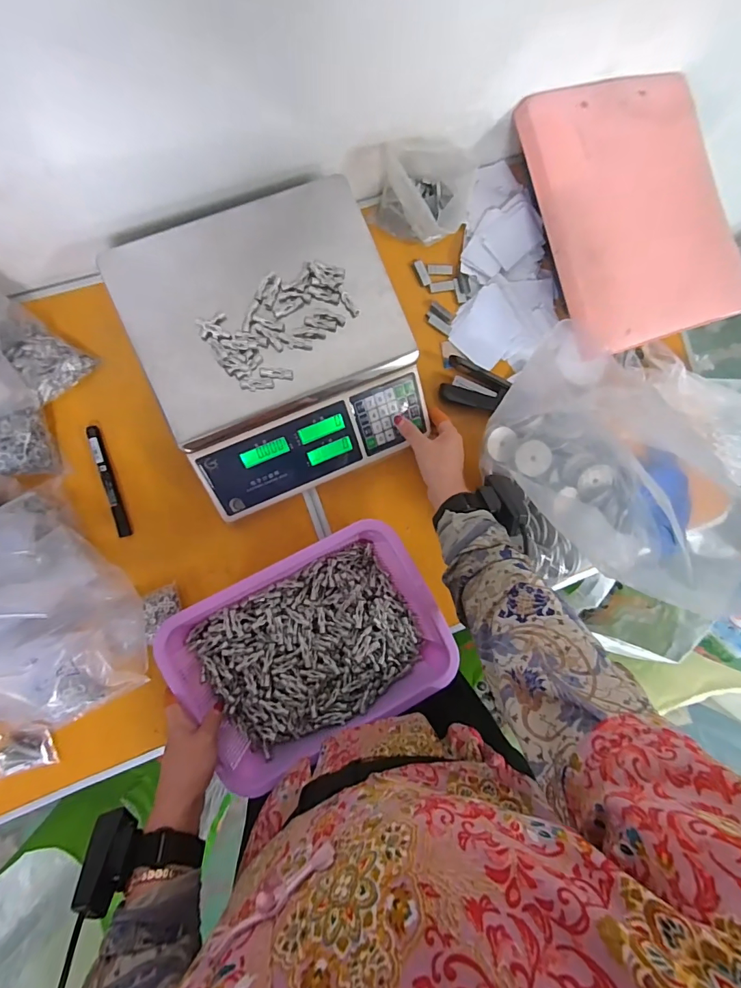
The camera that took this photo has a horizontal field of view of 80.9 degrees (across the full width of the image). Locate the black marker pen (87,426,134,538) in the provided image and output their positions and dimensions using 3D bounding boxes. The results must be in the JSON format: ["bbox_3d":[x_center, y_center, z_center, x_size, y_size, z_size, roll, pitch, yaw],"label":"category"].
[{"bbox_3d":[-0.322,-0.015,0.533,0.013,0.017,0.139,-17,90,-7],"label":"black marker pen"}]

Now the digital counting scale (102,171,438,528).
[{"bbox_3d":[-0.101,-0.162,0.509,0.281,0.092,0.300,-23,91,-7],"label":"digital counting scale"}]

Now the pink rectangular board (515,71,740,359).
[{"bbox_3d":[0.333,-0.351,0.538,0.233,0.025,0.308,-20,96,-6],"label":"pink rectangular board"}]

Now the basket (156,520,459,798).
[{"bbox_3d":[-0.068,0.183,0.526,0.297,0.059,0.220,-28,92,-7],"label":"basket"}]

